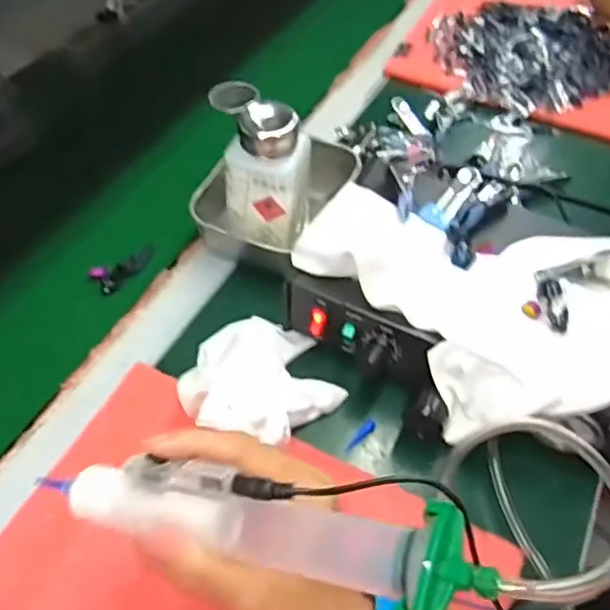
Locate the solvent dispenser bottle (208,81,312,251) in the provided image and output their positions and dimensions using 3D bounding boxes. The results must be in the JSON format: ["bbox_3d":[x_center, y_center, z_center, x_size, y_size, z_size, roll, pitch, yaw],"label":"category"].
[{"bbox_3d":[-0.033,-0.096,0.449,0.077,0.091,0.051,23,54,14],"label":"solvent dispenser bottle"}]

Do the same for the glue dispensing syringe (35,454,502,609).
[{"bbox_3d":[-0.021,0.088,0.247,0.179,0.033,0.040,5,52,19],"label":"glue dispensing syringe"}]

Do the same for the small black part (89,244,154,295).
[{"bbox_3d":[-0.138,-0.030,0.492,0.052,0.009,0.020,-35,61,-27],"label":"small black part"}]

